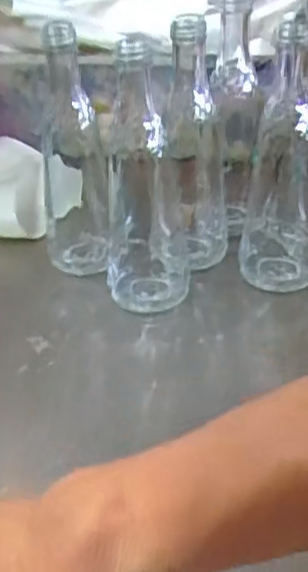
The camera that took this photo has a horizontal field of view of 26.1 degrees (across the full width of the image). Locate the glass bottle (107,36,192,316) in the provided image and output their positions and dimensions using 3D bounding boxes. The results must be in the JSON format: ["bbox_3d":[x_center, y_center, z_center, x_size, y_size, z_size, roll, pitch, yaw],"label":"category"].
[{"bbox_3d":[-0.004,-0.083,0.517,0.064,0.203,0.072,0,37,-3],"label":"glass bottle"}]

